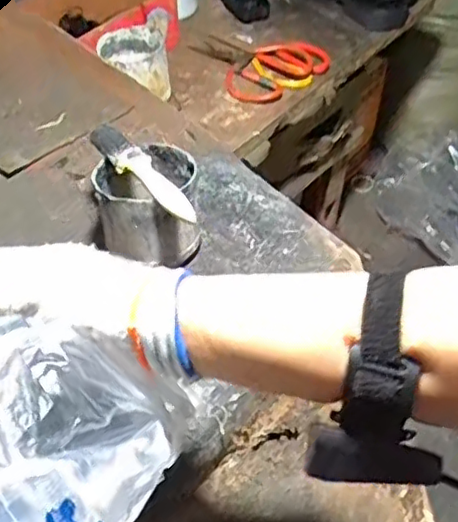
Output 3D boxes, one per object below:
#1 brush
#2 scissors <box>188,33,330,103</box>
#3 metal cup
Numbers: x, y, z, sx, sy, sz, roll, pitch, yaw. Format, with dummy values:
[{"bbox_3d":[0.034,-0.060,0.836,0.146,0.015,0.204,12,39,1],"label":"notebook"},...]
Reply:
[{"bbox_3d":[-0.072,-0.077,0.536,0.028,0.010,0.150,-31,54,-25],"label":"brush"},{"bbox_3d":[0.027,-0.299,0.908,0.142,0.019,0.195,-36,56,-28],"label":"scissors"},{"bbox_3d":[-0.073,-0.045,0.573,0.092,0.100,0.121,1,48,2],"label":"metal cup"}]

